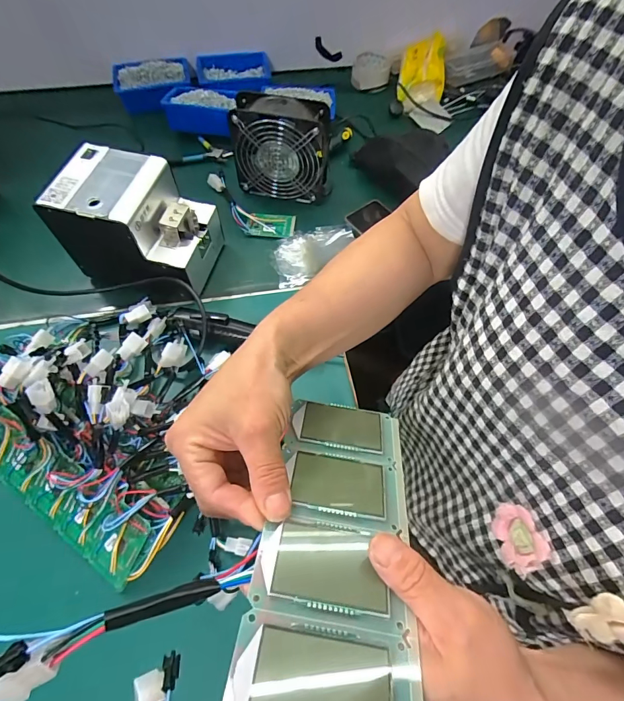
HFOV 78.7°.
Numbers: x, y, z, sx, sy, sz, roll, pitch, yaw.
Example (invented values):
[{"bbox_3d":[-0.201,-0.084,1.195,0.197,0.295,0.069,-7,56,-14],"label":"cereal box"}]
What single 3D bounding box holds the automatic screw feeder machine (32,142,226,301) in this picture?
[{"bbox_3d":[-0.240,-0.170,0.537,0.185,0.145,0.137,11,63,4],"label":"automatic screw feeder machine"}]

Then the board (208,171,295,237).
[{"bbox_3d":[-0.116,-0.249,0.652,0.197,0.015,0.076,40,68,17],"label":"board"}]

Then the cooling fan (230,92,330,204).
[{"bbox_3d":[-0.047,-0.324,0.615,0.150,0.147,0.061,12,63,4],"label":"cooling fan"}]

